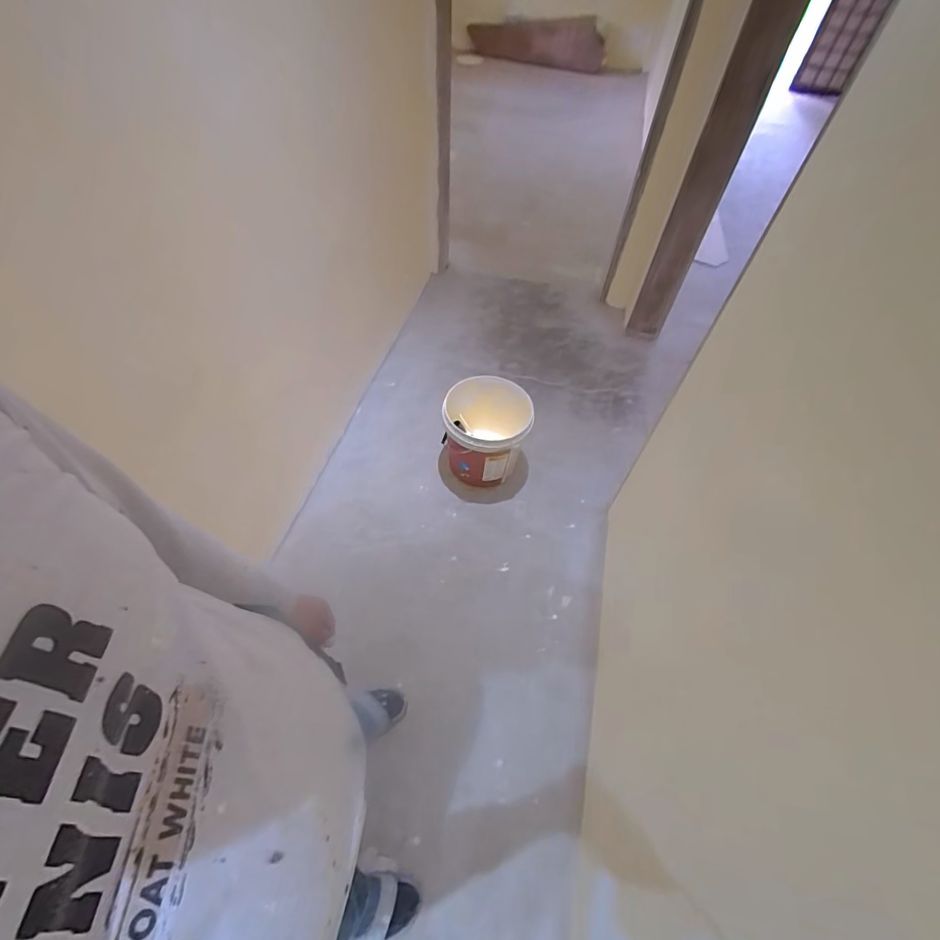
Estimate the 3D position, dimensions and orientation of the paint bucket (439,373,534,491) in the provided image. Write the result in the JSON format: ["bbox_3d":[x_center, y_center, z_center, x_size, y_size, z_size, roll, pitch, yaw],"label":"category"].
[{"bbox_3d":[0.063,-0.131,1.613,0.293,0.290,0.268,2,54,-2],"label":"paint bucket"}]

